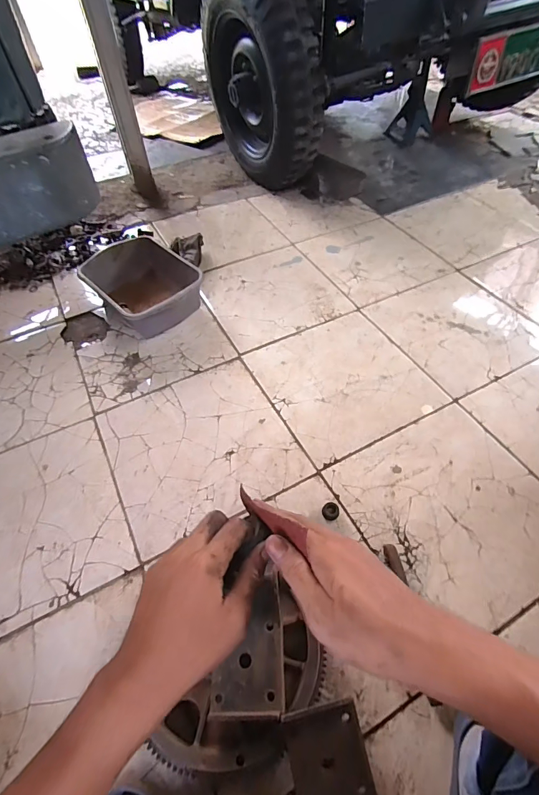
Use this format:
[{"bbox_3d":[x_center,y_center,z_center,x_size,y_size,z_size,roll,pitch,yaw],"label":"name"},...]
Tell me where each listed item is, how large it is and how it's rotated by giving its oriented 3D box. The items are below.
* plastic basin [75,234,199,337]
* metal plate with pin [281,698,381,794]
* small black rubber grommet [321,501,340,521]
[{"bbox_3d":[-0.367,-0.341,1.194,0.302,0.129,0.326,-33,59,-20],"label":"plastic basin"},{"bbox_3d":[0.114,0.526,0.527,0.156,0.054,0.190,-14,54,-7],"label":"metal plate with pin"},{"bbox_3d":[0.125,0.234,0.799,0.034,0.022,0.031,-1,54,2],"label":"small black rubber grommet"}]

